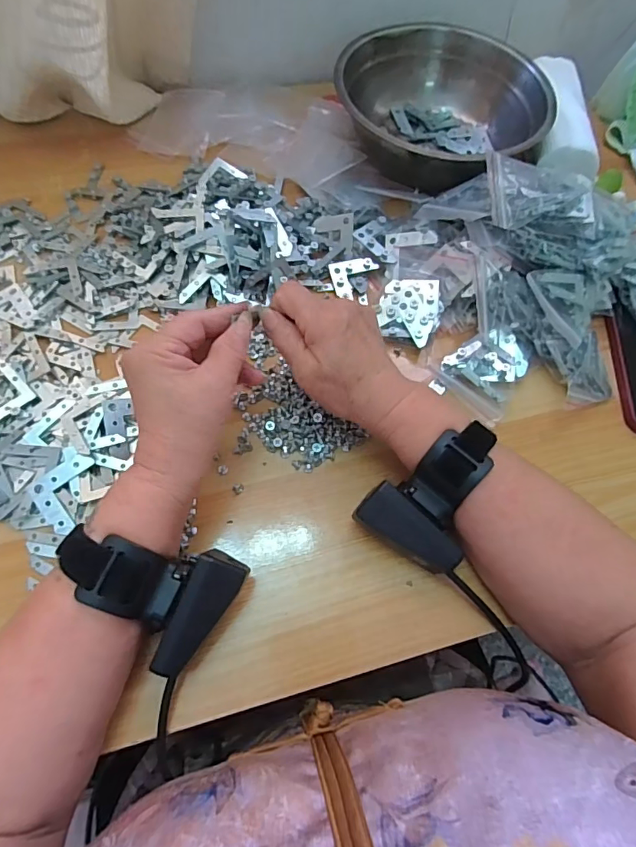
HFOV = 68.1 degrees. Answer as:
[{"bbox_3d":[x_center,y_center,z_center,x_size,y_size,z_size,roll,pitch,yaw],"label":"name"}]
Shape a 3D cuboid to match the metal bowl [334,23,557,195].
[{"bbox_3d":[0.127,-0.319,0.489,0.203,0.070,0.203,0,65,0],"label":"metal bowl"}]

